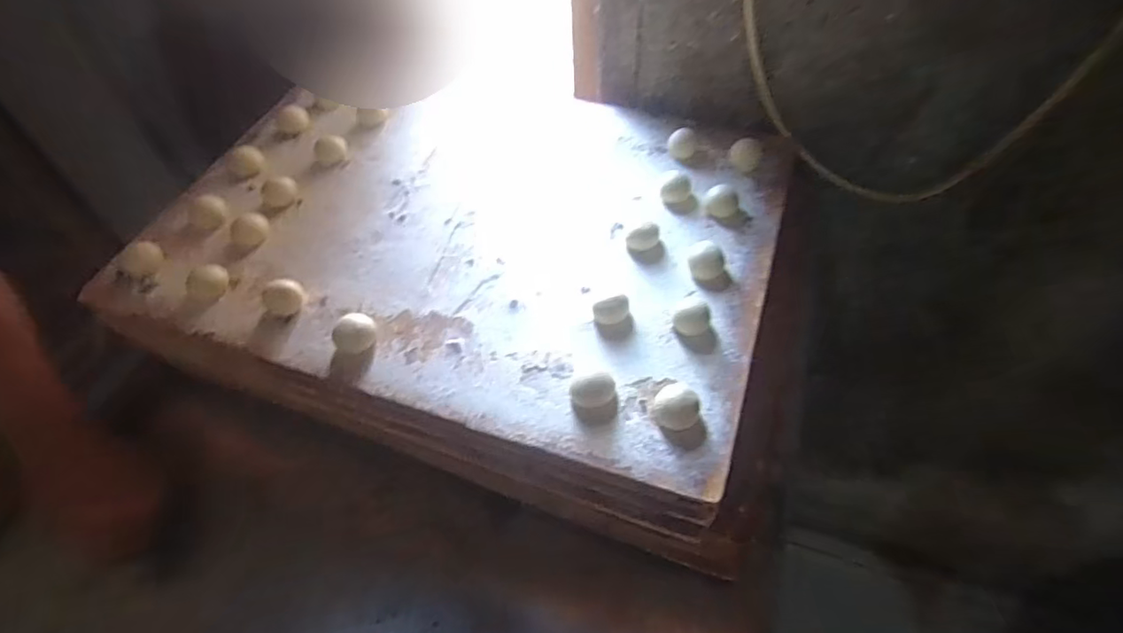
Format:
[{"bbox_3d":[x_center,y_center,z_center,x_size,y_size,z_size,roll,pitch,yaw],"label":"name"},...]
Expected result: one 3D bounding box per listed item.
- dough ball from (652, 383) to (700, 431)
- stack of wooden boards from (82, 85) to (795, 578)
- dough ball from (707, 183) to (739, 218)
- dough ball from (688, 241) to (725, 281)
[{"bbox_3d":[0.083,0.065,0.417,0.032,0.022,0.028,14,55,14],"label":"dough ball"},{"bbox_3d":[-0.082,-0.077,0.572,0.604,0.073,0.427,16,55,15],"label":"stack of wooden boards"},{"bbox_3d":[0.151,-0.108,0.541,0.028,0.019,0.028,-2,52,2],"label":"dough ball"},{"bbox_3d":[0.124,-0.047,0.496,0.030,0.021,0.028,-2,52,2],"label":"dough ball"}]

